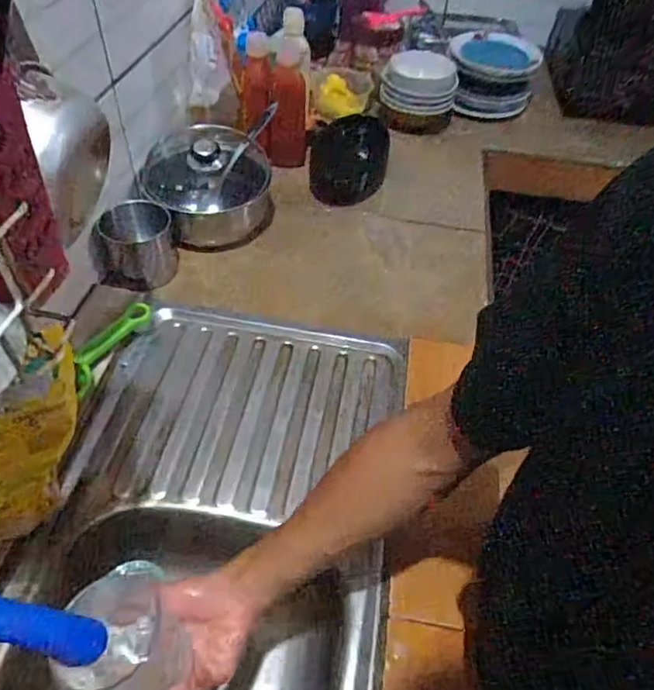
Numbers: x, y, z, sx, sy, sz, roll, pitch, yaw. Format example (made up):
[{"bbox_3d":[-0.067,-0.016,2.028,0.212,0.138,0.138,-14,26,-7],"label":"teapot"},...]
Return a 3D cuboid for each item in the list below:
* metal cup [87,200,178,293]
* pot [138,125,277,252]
[{"bbox_3d":[-0.298,-0.155,0.859,0.114,0.102,0.114,2,49,-3],"label":"metal cup"},{"bbox_3d":[-0.202,-0.275,0.951,0.212,0.143,0.217,2,49,-3],"label":"pot"}]

